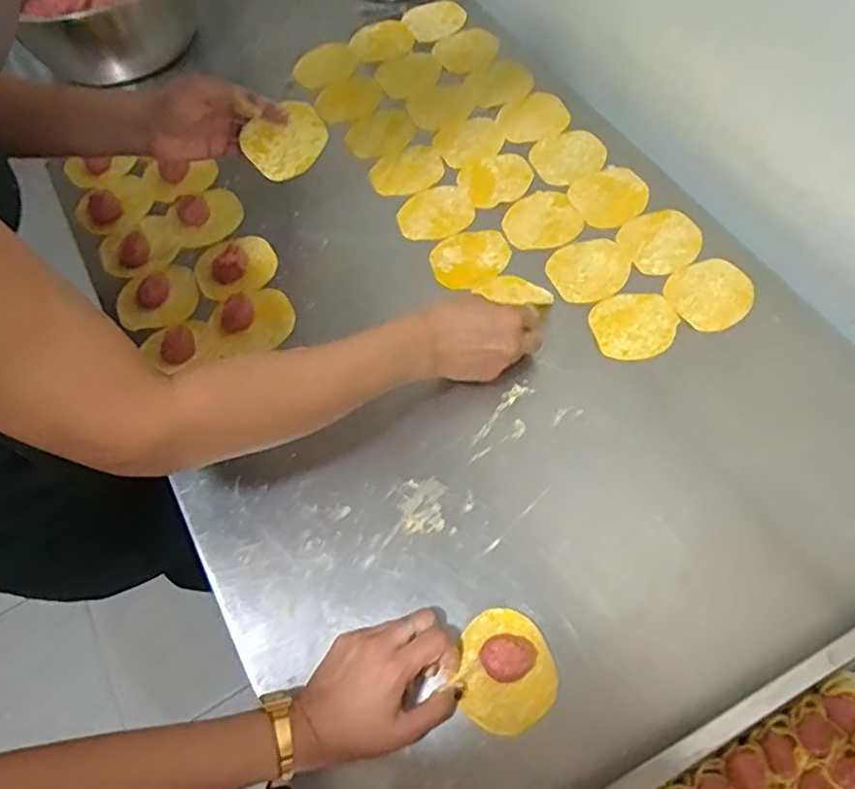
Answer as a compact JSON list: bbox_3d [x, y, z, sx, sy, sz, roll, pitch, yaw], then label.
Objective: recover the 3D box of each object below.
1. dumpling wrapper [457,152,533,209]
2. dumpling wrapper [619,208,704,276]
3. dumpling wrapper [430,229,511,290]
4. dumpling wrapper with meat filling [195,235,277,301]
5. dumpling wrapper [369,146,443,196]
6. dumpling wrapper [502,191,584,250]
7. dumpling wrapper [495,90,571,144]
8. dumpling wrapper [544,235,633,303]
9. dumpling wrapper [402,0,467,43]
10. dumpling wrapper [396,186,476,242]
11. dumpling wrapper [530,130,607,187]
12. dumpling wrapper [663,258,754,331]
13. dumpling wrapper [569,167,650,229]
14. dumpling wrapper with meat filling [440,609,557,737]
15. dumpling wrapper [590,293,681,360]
[{"bbox_3d":[0.079,-0.246,0.718,0.079,0.005,0.070,-19,65,-6],"label":"dumpling wrapper"},{"bbox_3d":[0.245,-0.160,0.660,0.079,0.006,0.076,-3,66,6],"label":"dumpling wrapper"},{"bbox_3d":[0.047,-0.146,0.670,0.088,0.006,0.071,-32,67,-12],"label":"dumpling wrapper"},{"bbox_3d":[-0.206,-0.137,0.677,0.085,0.015,0.073,-32,67,-12],"label":"dumpling wrapper with meat filling"},{"bbox_3d":[-0.026,-0.261,0.729,0.086,0.007,0.067,-25,65,-8],"label":"dumpling wrapper"},{"bbox_3d":[0.124,-0.188,0.687,0.081,0.004,0.073,-23,65,-4],"label":"dumpling wrapper"},{"bbox_3d":[0.126,-0.331,0.752,0.088,0.004,0.072,-31,66,-11],"label":"dumpling wrapper"},{"bbox_3d":[0.167,-0.130,0.650,0.082,0.004,0.072,-21,65,-7],"label":"dumpling wrapper"},{"bbox_3d":[0.010,-0.491,0.825,0.078,0.008,0.077,-1,64,3],"label":"dumpling wrapper"},{"bbox_3d":[0.008,-0.203,0.703,0.087,0.008,0.069,-24,65,-8],"label":"dumpling wrapper"},{"bbox_3d":[0.161,-0.274,0.725,0.084,0.004,0.069,-29,66,-10],"label":"dumpling wrapper"},{"bbox_3d":[0.282,-0.101,0.625,0.082,0.004,0.074,-27,66,-10],"label":"dumpling wrapper"},{"bbox_3d":[0.202,-0.216,0.693,0.084,0.005,0.077,-1,64,3],"label":"dumpling wrapper"},{"bbox_3d":[0.058,0.206,0.469,0.075,0.020,0.080,-1,64,3],"label":"dumpling wrapper with meat filling"},{"bbox_3d":[0.203,-0.068,0.614,0.082,0.004,0.071,-6,64,1],"label":"dumpling wrapper"}]

